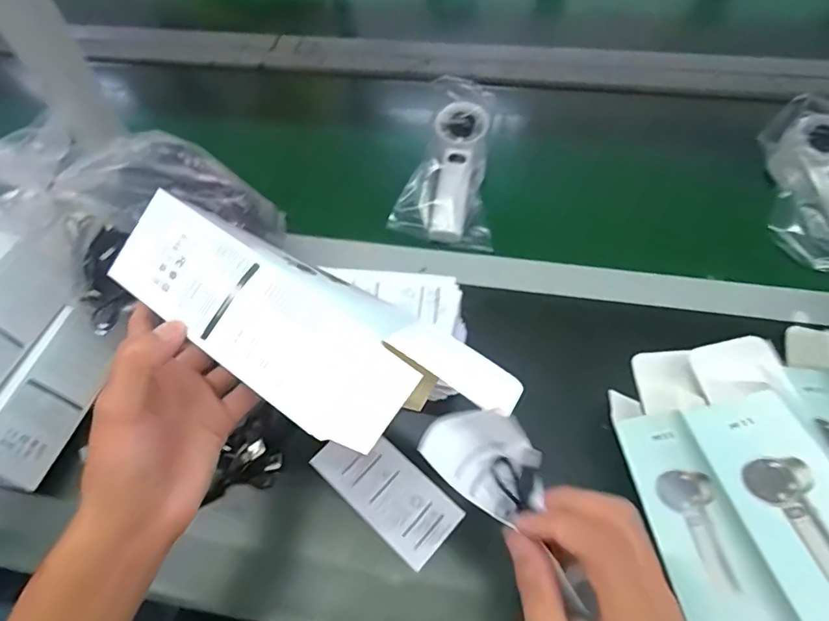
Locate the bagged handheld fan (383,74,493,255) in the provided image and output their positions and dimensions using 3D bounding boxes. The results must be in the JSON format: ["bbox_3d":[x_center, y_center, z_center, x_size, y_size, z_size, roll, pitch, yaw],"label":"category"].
[{"bbox_3d":[0.049,-0.157,0.554,0.093,0.046,0.184,13,74,12],"label":"bagged handheld fan"}]

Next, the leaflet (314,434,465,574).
[{"bbox_3d":[-0.023,0.139,0.407,0.117,0.009,0.055,36,64,25],"label":"leaflet"}]

